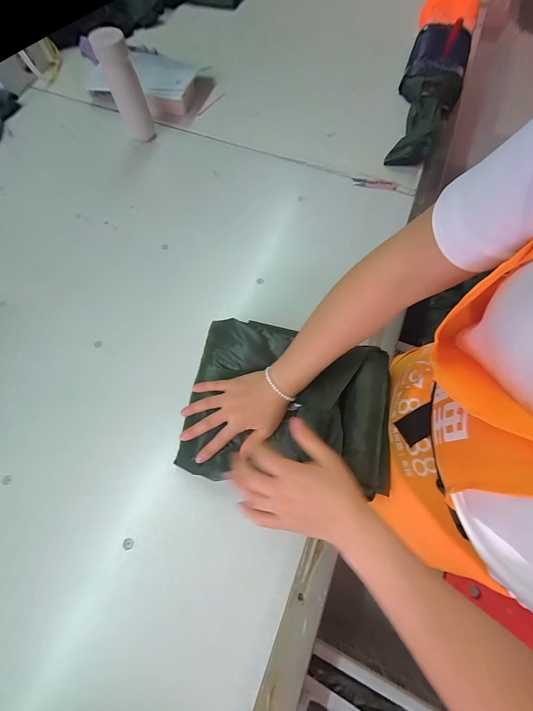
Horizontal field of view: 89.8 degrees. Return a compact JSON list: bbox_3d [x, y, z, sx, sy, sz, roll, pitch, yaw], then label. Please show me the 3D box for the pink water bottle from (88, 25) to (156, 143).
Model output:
[{"bbox_3d":[-0.308,-0.588,0.596,0.064,0.176,0.068,-33,73,-11],"label":"pink water bottle"}]

